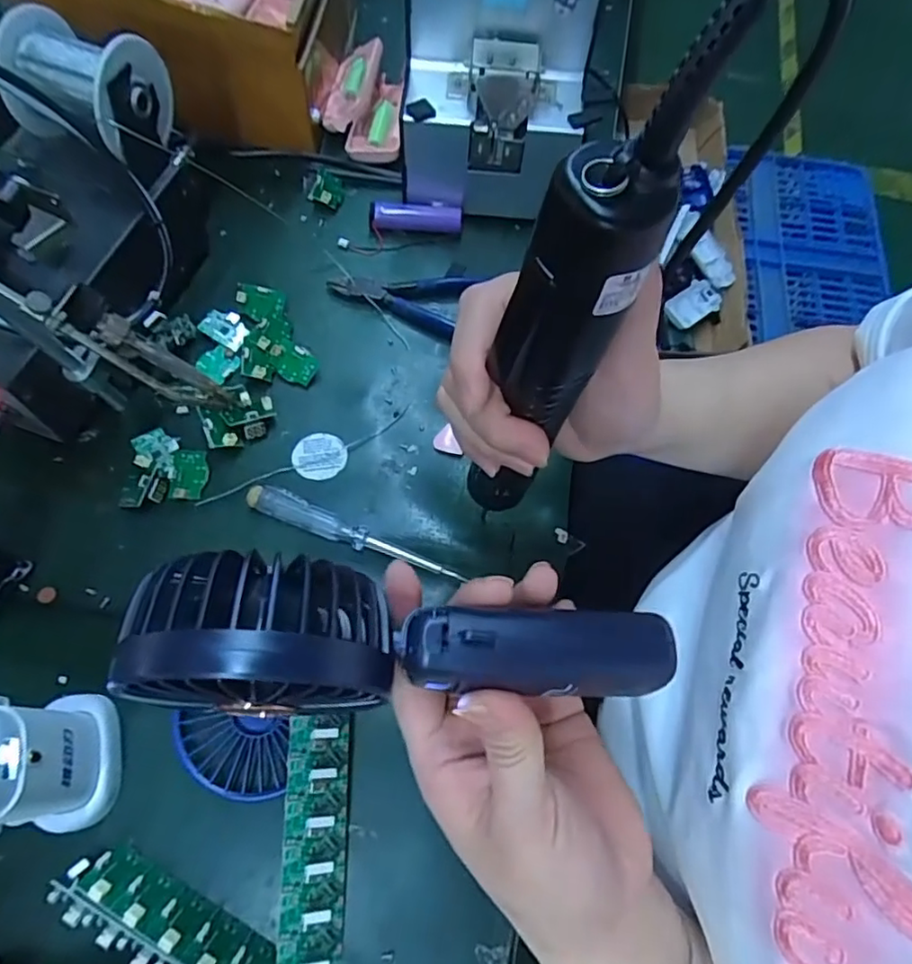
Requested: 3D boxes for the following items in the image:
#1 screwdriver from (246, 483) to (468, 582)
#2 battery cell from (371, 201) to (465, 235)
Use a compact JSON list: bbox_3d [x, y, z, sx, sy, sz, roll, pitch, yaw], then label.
[{"bbox_3d":[-0.061,0.031,0.358,0.132,0.013,0.016,20,67,5],"label":"screwdriver"},{"bbox_3d":[-0.031,-0.202,0.460,0.070,0.021,0.019,0,67,-4],"label":"battery cell"}]

